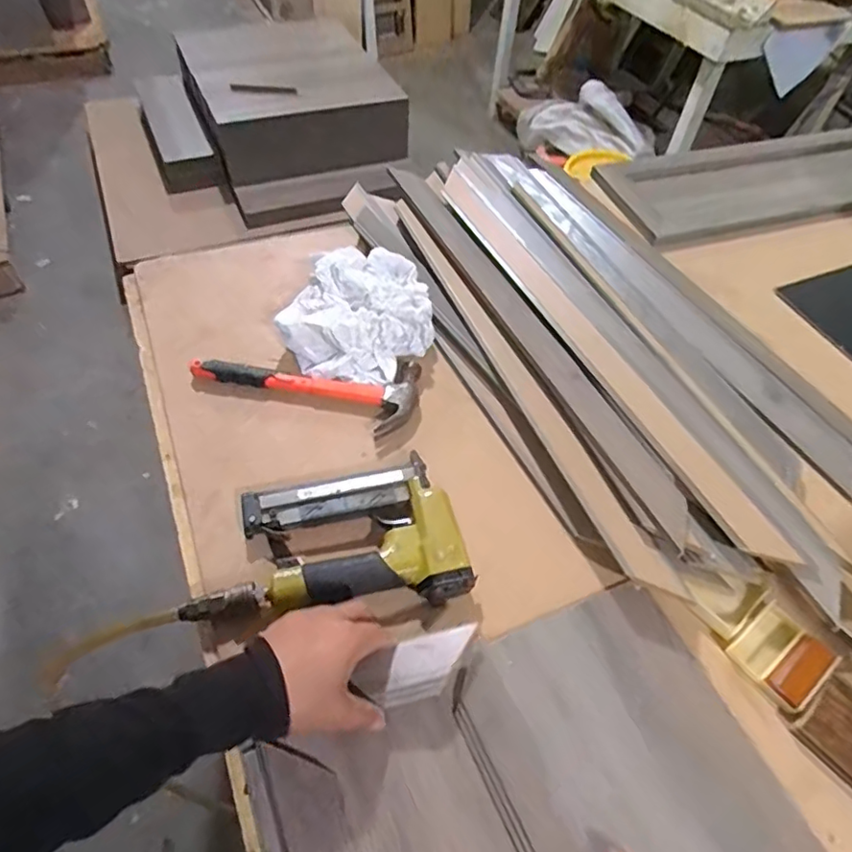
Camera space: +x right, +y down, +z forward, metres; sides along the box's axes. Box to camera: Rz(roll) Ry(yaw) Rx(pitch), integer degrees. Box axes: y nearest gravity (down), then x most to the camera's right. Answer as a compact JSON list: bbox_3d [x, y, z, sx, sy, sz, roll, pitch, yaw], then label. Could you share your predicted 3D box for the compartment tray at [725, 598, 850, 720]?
[{"bbox_3d":[0.316,0.201,0.516,0.076,0.016,0.067,-29,60,-23],"label":"compartment tray"}]

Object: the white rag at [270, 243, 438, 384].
[{"bbox_3d":[-0.082,-0.137,0.710,0.175,0.065,0.196,-1,53,-5],"label":"white rag"}]

